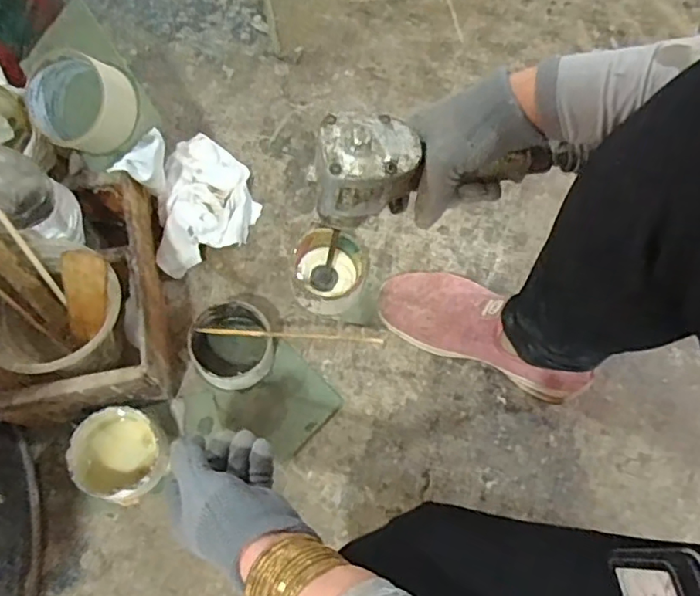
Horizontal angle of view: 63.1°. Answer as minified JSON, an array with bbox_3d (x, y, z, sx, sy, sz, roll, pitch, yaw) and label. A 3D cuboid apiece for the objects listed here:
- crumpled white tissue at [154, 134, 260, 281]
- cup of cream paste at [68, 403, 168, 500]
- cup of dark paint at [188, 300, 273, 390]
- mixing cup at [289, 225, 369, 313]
[{"bbox_3d":[-0.160,-0.114,0.652,0.109,0.050,0.158,1,69,-2],"label":"crumpled white tissue"},{"bbox_3d":[-0.218,0.148,0.544,0.081,0.045,0.079,6,69,0],"label":"cup of cream paste"},{"bbox_3d":[-0.122,0.051,0.587,0.082,0.047,0.084,1,69,-2],"label":"cup of dark paint"},{"bbox_3d":[-0.023,-0.033,0.630,0.081,0.048,0.089,1,69,-2],"label":"mixing cup"}]

